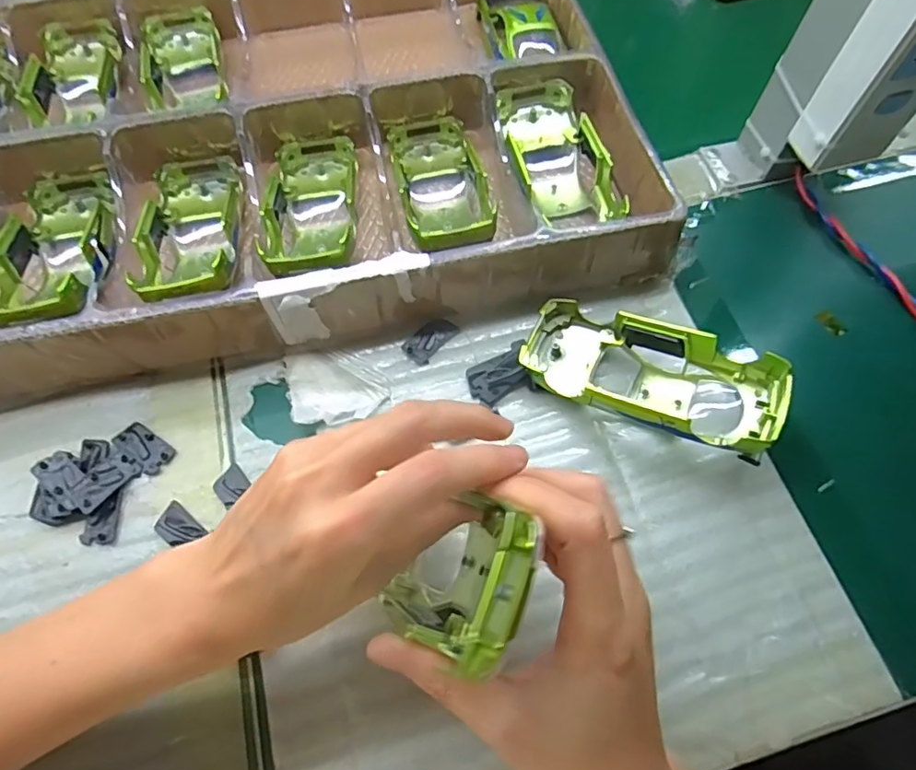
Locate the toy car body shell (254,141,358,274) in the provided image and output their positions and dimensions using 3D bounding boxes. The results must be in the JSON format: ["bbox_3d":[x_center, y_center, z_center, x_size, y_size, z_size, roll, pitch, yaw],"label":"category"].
[{"bbox_3d":[-0.089,-0.109,0.351,0.059,0.039,0.138,-6,44,-3],"label":"toy car body shell"}]

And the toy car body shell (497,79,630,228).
[{"bbox_3d":[0.062,-0.149,0.367,0.056,0.035,0.116,-12,65,-6],"label":"toy car body shell"}]

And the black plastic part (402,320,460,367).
[{"bbox_3d":[-0.016,-0.028,0.333,0.019,0.004,0.034,38,70,16],"label":"black plastic part"}]

